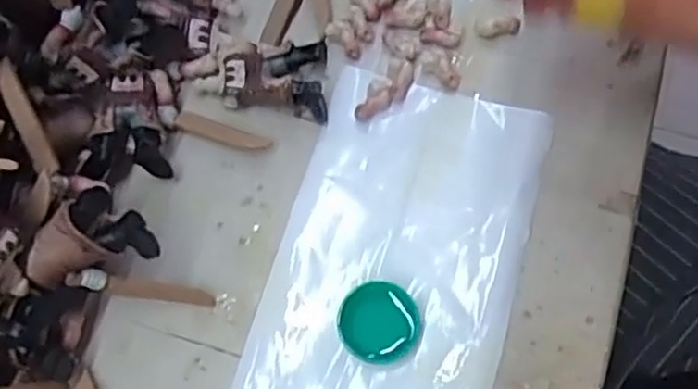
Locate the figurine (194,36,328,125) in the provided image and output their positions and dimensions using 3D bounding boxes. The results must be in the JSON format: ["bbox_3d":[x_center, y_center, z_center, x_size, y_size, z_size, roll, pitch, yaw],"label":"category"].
[{"bbox_3d":[-0.038,-0.054,0.307,0.057,0.016,0.033,7,73,5],"label":"figurine"}]

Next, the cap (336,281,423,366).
[{"bbox_3d":[0.013,0.052,0.276,0.032,0.012,0.031,-1,73,2],"label":"cap"}]

